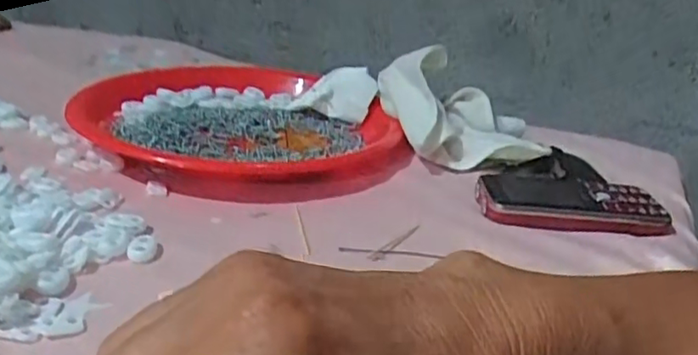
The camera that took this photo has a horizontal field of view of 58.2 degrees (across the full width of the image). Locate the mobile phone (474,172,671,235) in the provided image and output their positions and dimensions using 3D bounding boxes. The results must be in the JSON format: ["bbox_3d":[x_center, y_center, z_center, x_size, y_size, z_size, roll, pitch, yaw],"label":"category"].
[{"bbox_3d":[0.152,0.016,0.431,0.123,0.021,0.054,4,25,-6],"label":"mobile phone"}]

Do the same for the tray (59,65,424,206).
[{"bbox_3d":[-0.093,-0.046,0.505,0.232,0.025,0.232,-15,32,-38],"label":"tray"}]

